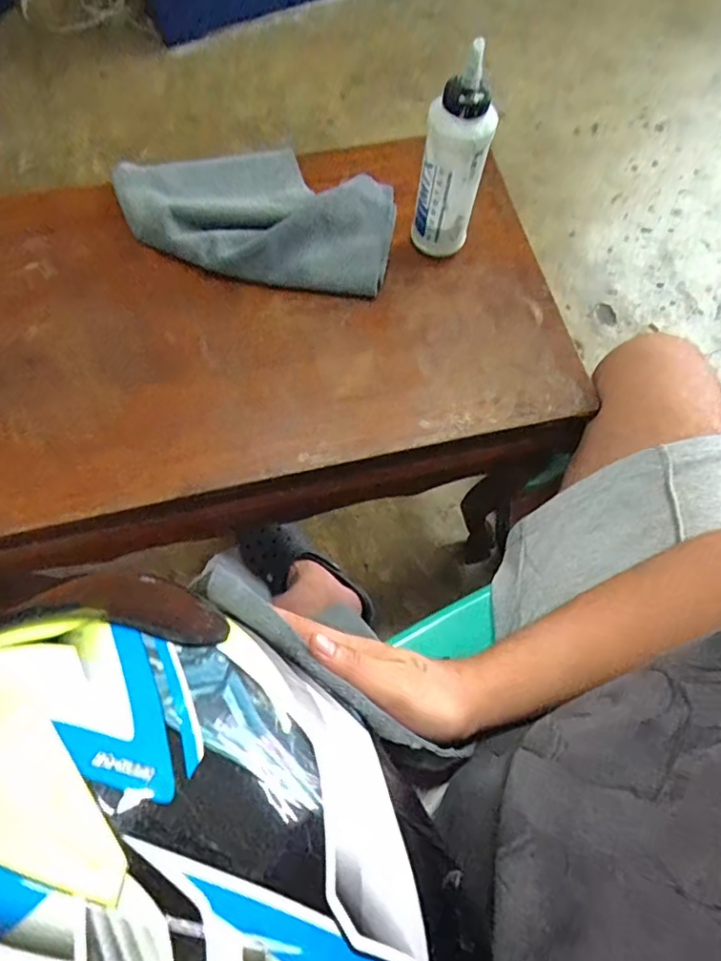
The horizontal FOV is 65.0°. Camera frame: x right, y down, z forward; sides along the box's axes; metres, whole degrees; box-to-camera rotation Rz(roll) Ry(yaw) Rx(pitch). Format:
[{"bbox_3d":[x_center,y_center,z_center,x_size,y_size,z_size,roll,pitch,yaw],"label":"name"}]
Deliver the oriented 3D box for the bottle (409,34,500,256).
[{"bbox_3d":[0.088,-0.295,0.538,0.060,0.184,0.049,14,71,3],"label":"bottle"}]

